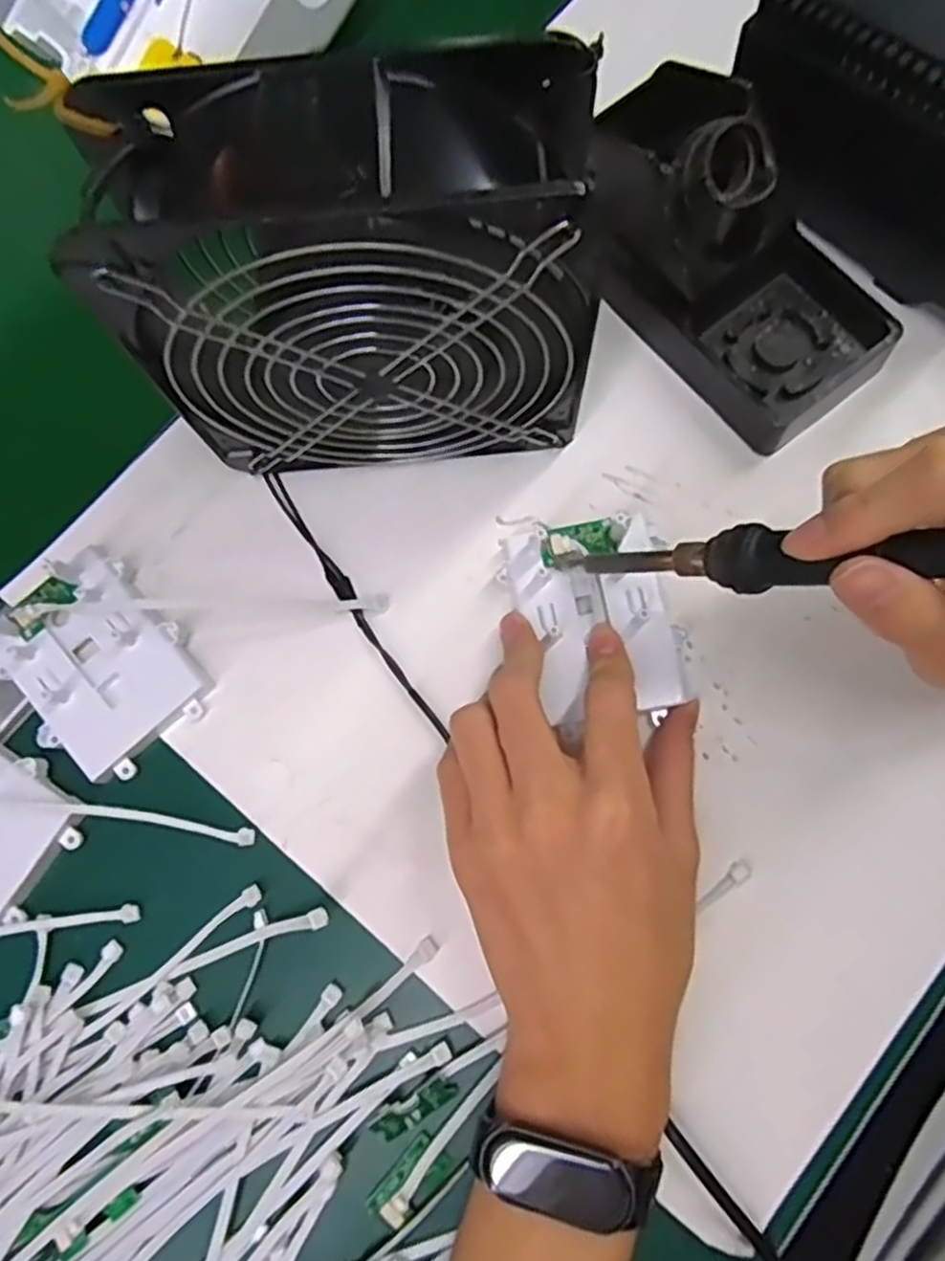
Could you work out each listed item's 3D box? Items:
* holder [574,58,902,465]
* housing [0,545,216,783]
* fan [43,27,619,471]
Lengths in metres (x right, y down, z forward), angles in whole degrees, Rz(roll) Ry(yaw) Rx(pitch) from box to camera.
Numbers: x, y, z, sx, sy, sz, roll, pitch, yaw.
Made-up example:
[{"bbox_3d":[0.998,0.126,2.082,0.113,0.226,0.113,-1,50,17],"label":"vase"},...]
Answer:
[{"bbox_3d":[0.114,-0.151,0.307,0.127,0.086,0.082,42,80,11],"label":"holder"},{"bbox_3d":[-0.155,0.015,0.313,0.064,0.020,0.080,-41,78,-8],"label":"housing"},{"bbox_3d":[-0.036,-0.110,0.271,0.151,0.152,0.063,-5,75,0],"label":"fan"}]

